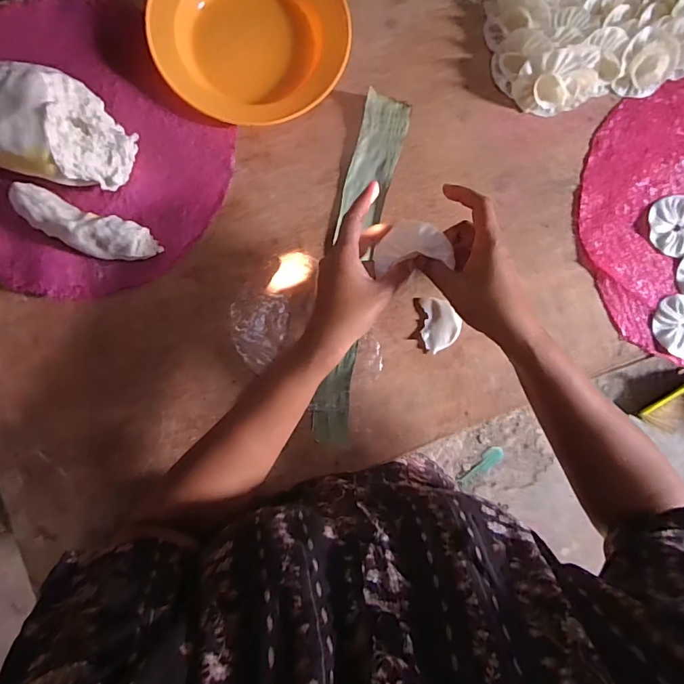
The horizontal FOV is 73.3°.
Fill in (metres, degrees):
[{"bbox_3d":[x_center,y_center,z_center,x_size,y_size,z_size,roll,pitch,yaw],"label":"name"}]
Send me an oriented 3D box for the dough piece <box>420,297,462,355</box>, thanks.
[{"bbox_3d":[0.117,-0.020,0.543,0.044,0.011,0.062,1,88,-5],"label":"dough piece"}]

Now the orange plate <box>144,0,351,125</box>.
[{"bbox_3d":[-0.104,-0.359,0.531,0.215,0.036,0.196,0,88,-5],"label":"orange plate"}]

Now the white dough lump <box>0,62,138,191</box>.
[{"bbox_3d":[-0.339,-0.228,0.465,0.237,0.088,0.109,10,87,-5],"label":"white dough lump"}]

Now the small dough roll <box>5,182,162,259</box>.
[{"bbox_3d":[-0.279,-0.123,0.495,0.154,0.040,0.045,20,86,-4],"label":"small dough roll"}]

